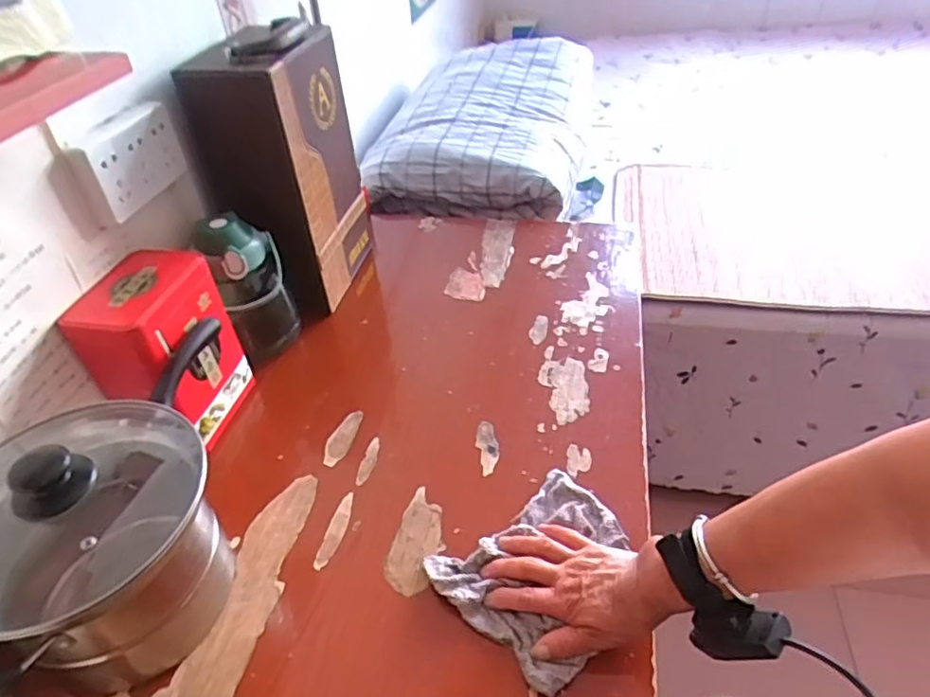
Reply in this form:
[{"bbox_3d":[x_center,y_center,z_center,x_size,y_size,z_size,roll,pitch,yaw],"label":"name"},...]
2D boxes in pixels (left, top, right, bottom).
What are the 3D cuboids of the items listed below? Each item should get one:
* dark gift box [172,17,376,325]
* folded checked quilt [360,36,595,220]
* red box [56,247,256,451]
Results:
[{"bbox_3d":[-0.236,-0.242,0.864,0.133,0.367,0.226,8,43,18],"label":"dark gift box"},{"bbox_3d":[0.052,-0.501,1.303,0.407,0.128,0.591,8,42,14],"label":"folded checked quilt"},{"bbox_3d":[-0.335,0.009,0.699,0.101,0.199,0.138,7,42,13],"label":"red box"}]

